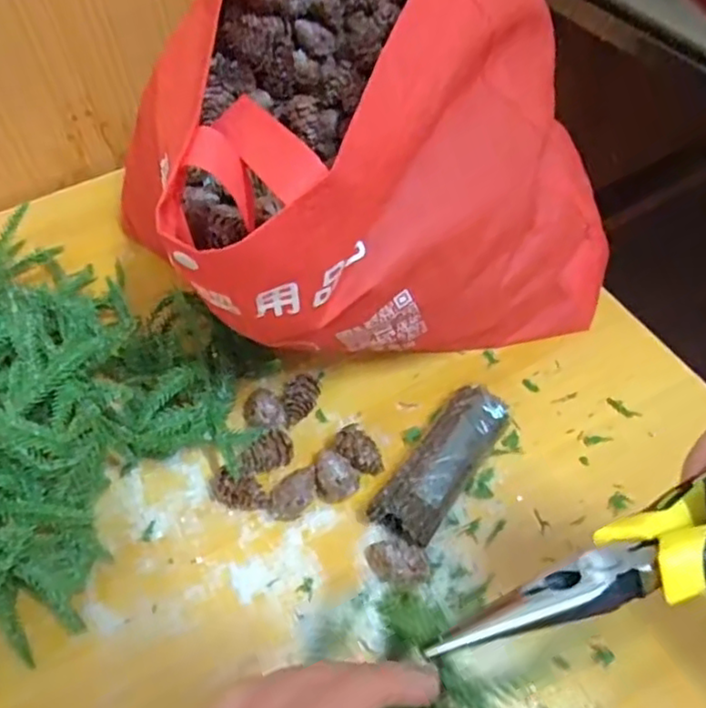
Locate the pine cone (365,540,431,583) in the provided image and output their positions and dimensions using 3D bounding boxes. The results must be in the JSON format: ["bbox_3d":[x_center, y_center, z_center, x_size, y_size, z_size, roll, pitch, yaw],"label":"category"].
[{"bbox_3d":[0.024,0.115,0.381,0.036,0.016,0.022,9,54,11],"label":"pine cone"}]

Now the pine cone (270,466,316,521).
[{"bbox_3d":[-0.033,0.083,0.410,0.019,0.023,0.033,32,61,25],"label":"pine cone"}]

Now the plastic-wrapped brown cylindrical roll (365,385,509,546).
[{"bbox_3d":[0.054,0.064,0.416,0.039,0.027,0.109,26,59,22],"label":"plastic-wrapped brown cylindrical roll"}]

